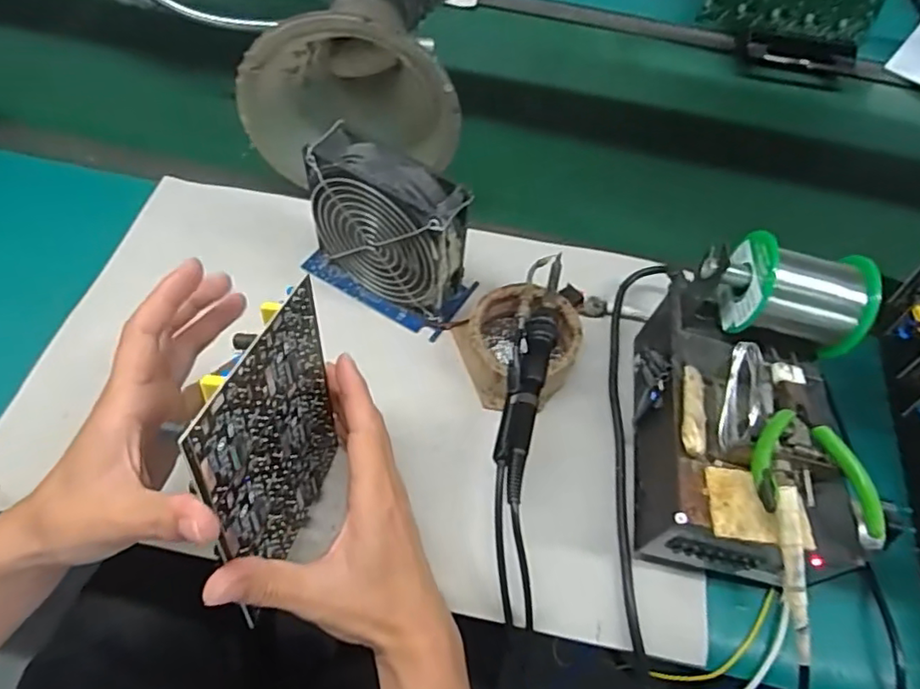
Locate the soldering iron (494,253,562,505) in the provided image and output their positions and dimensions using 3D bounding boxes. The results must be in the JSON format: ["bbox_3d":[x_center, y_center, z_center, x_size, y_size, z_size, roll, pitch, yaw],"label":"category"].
[{"bbox_3d":[0.049,0.013,0.415,0.026,0.018,0.204,12,57,3],"label":"soldering iron"}]

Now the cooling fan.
[{"bbox_3d":[-0.057,-0.084,0.460,0.128,0.125,0.053,26,58,12],"label":"cooling fan"}]

